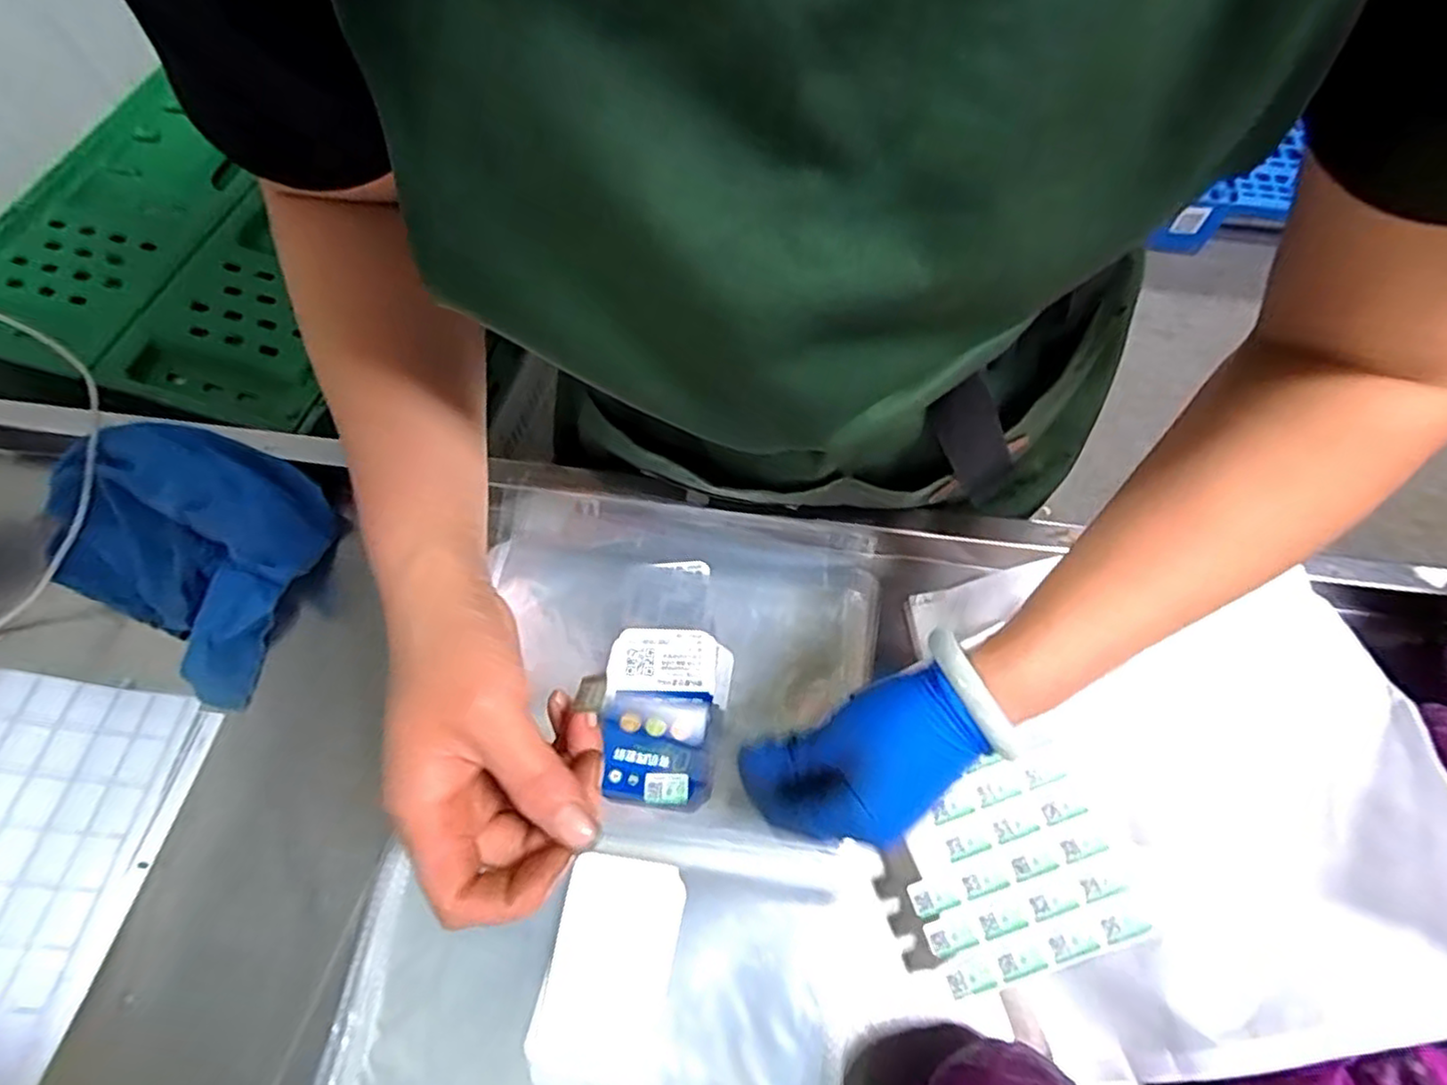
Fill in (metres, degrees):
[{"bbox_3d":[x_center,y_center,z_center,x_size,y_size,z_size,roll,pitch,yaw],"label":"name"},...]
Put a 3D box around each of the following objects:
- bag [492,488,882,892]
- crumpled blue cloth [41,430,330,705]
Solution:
[{"bbox_3d":[-0.035,0.080,0.448,0.252,0.023,0.223,9,66,3],"label":"bag"},{"bbox_3d":[-0.357,0.003,0.452,0.147,0.078,0.159,17,67,6],"label":"crumpled blue cloth"}]

